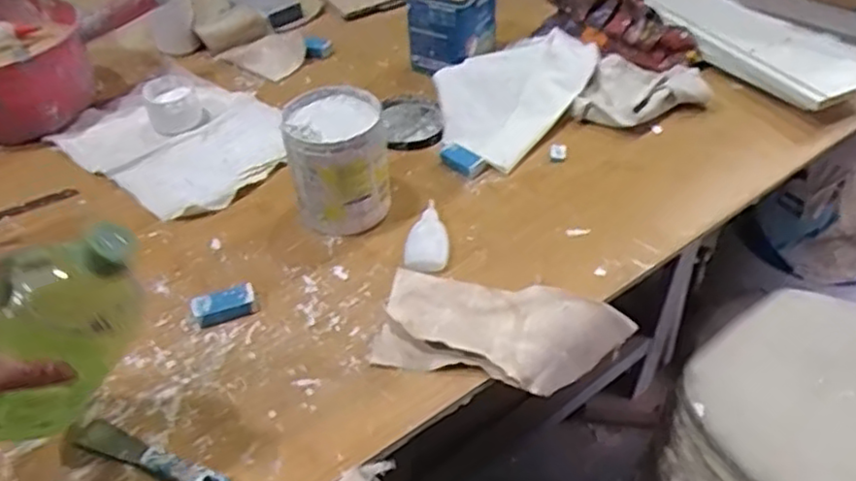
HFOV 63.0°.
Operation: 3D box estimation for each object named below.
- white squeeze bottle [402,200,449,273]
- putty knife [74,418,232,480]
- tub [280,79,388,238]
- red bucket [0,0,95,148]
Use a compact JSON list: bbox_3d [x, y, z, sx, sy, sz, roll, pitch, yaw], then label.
[{"bbox_3d":[-0.001,0.000,0.691,0.042,0.020,0.087,0,44,1],"label":"white squeeze bottle"},{"bbox_3d":[-0.212,0.168,0.535,0.143,0.010,0.025,18,47,18],"label":"putty knife"},{"bbox_3d":[-0.090,-0.076,0.708,0.091,0.118,0.095,0,44,0],"label":"tub"},{"bbox_3d":[-0.500,-0.210,0.829,0.174,0.121,0.206,-26,50,-24],"label":"red bucket"}]

